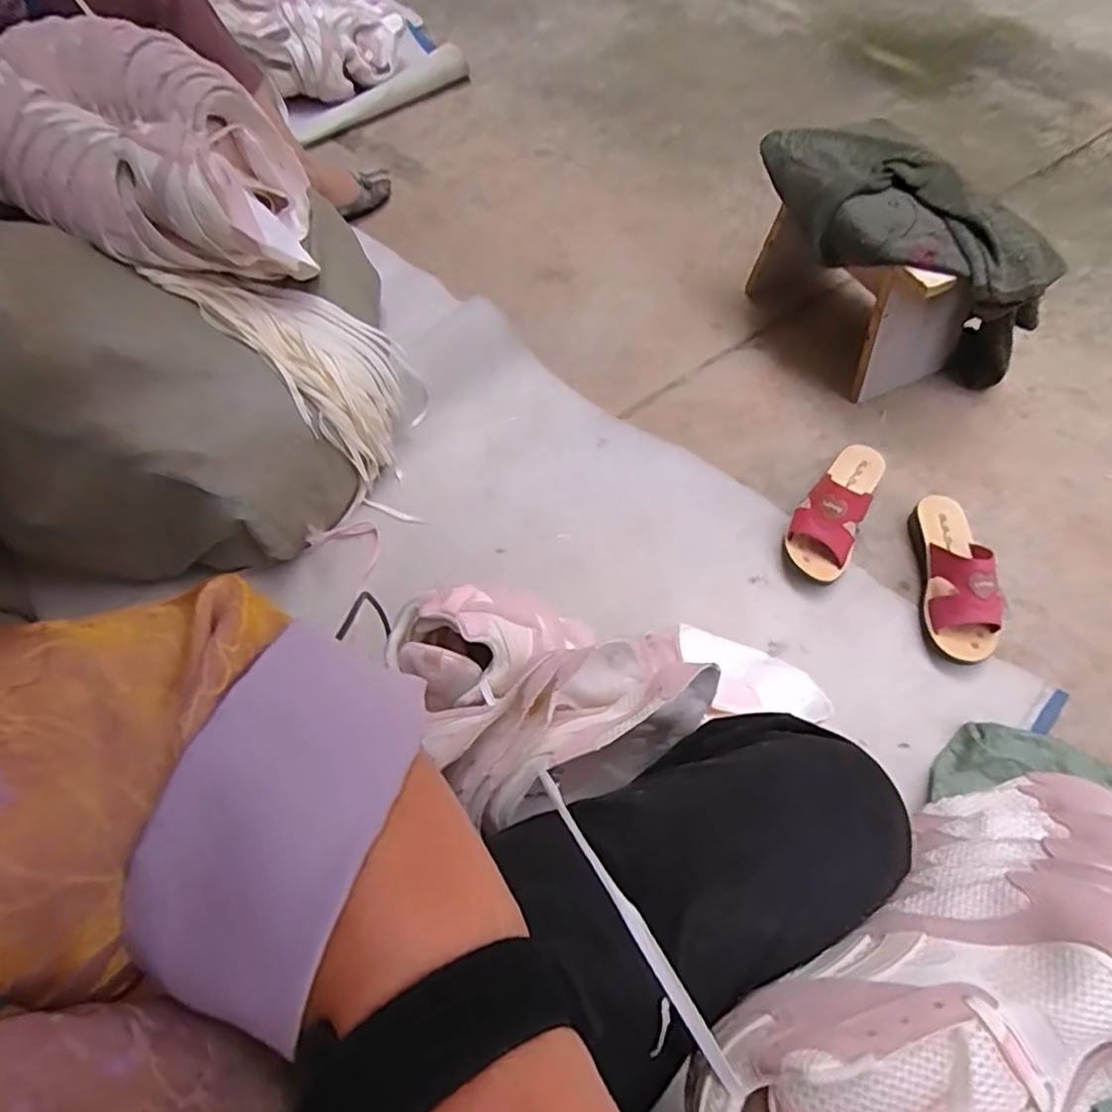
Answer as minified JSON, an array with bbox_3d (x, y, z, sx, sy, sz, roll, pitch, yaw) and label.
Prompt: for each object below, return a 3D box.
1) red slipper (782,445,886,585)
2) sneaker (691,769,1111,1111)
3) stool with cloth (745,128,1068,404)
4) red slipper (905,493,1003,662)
[{"bbox_3d":[0.381,-0.072,0.864,0.084,0.076,0.216,27,66,16],"label":"red slipper"},{"bbox_3d":[0.199,0.216,0.307,0.301,0.091,0.120,-28,64,-22],"label":"sneaker"},{"bbox_3d":[0.477,-0.420,0.953,0.208,0.257,0.422,-35,66,-15],"label":"stool with cloth"},{"bbox_3d":[0.516,0.021,0.817,0.082,0.081,0.229,8,63,7],"label":"red slipper"}]

